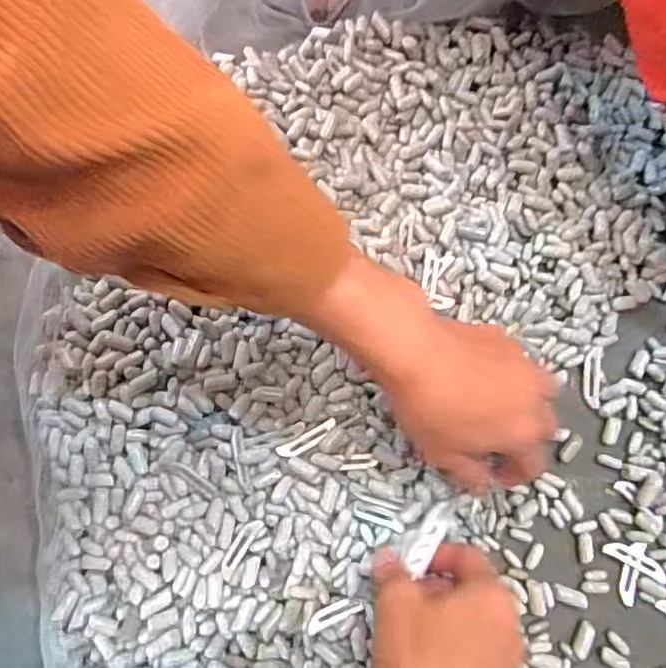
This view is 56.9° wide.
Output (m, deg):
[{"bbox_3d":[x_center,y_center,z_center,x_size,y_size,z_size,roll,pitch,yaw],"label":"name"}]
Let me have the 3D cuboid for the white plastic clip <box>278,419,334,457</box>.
[{"bbox_3d":[-0.015,0.065,0.378,0.039,0.004,0.010,-28,77,-6],"label":"white plastic clip"}]

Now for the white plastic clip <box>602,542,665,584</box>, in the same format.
[{"bbox_3d":[0.190,0.139,0.383,0.039,0.004,0.016,29,78,7],"label":"white plastic clip"}]

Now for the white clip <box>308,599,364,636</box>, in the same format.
[{"bbox_3d":[0.001,0.164,0.358,0.034,0.004,0.010,-25,77,-6],"label":"white clip"}]

